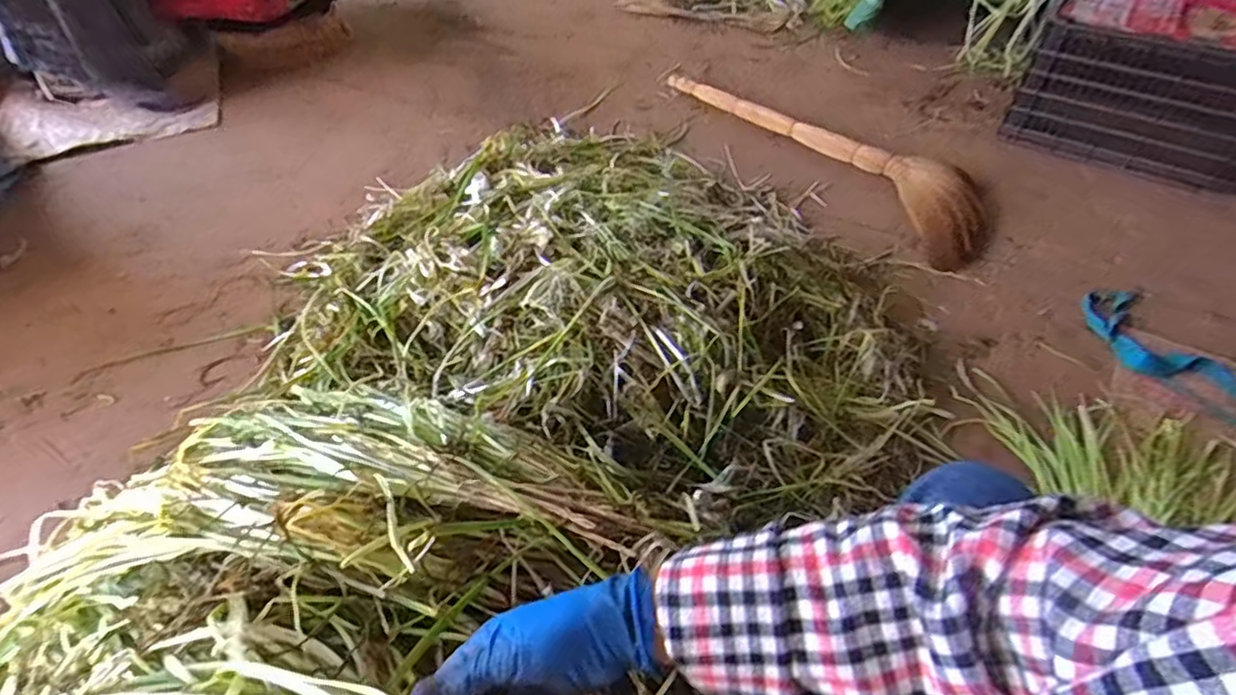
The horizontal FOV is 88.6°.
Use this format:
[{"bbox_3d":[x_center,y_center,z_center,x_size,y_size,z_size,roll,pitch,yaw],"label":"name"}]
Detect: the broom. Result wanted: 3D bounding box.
[{"bbox_3d":[0.488,-0.485,1.506,0.215,0.069,0.901,-29,54,-21],"label":"broom"}]

